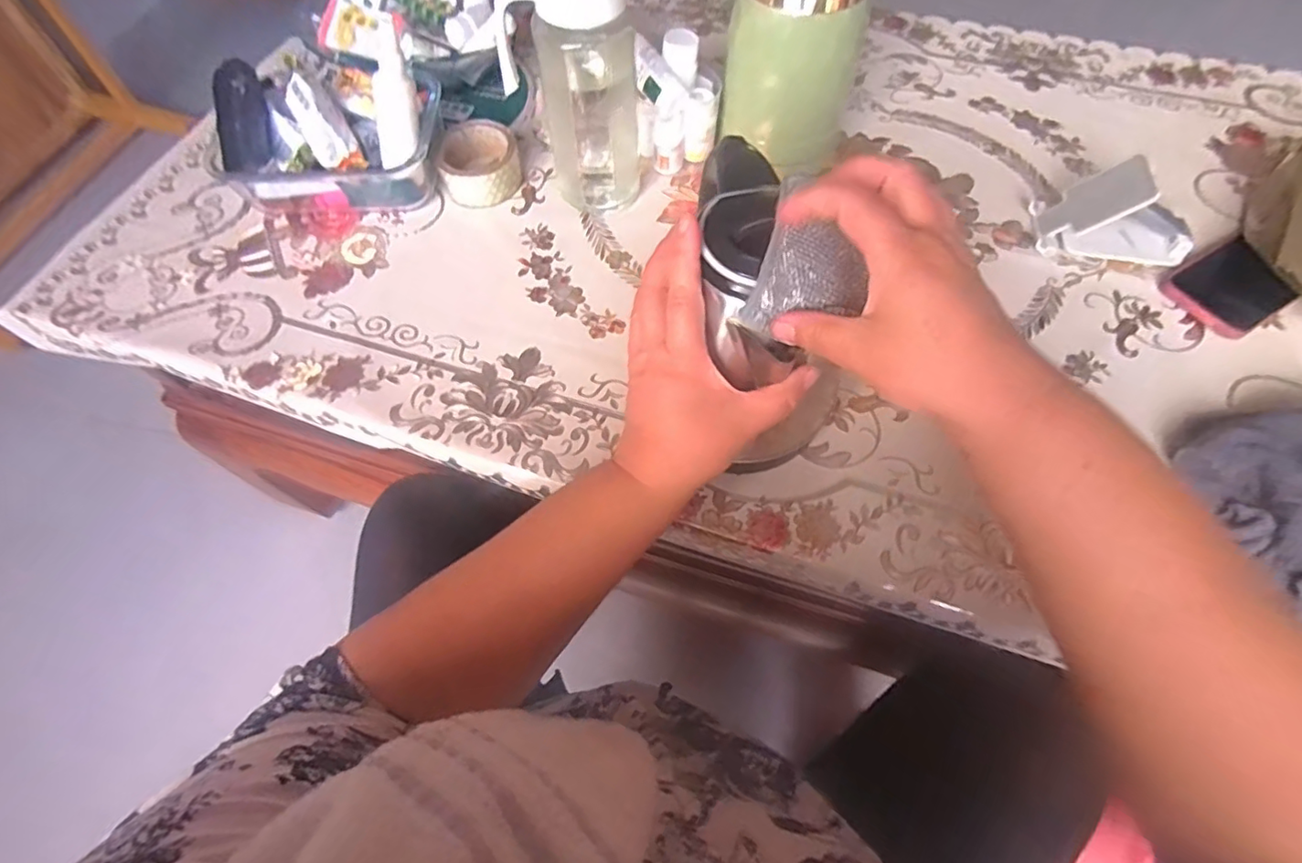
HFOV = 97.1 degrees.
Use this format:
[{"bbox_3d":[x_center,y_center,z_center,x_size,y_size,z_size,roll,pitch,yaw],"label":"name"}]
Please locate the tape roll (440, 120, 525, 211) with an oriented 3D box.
[{"bbox_3d":[-0.182,-0.286,0.616,0.085,0.040,0.088,0,62,1],"label":"tape roll"}]

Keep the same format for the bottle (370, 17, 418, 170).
[{"bbox_3d":[-0.241,-0.312,0.541,0.028,0.123,0.031,35,43,18],"label":"bottle"}]

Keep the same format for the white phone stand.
[{"bbox_3d":[0.452,-0.209,0.547,0.136,0.072,0.067,11,62,7],"label":"white phone stand"}]

